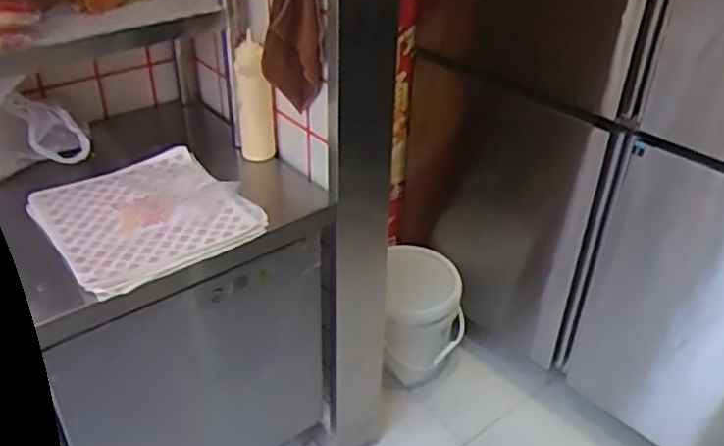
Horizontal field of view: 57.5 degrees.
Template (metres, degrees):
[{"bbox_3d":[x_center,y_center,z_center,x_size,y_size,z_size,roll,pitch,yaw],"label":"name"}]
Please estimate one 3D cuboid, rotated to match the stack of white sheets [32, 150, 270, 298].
[{"bbox_3d":[-0.385,-0.017,1.182,0.322,0.031,0.331,-24,42,-32],"label":"stack of white sheets"}]

